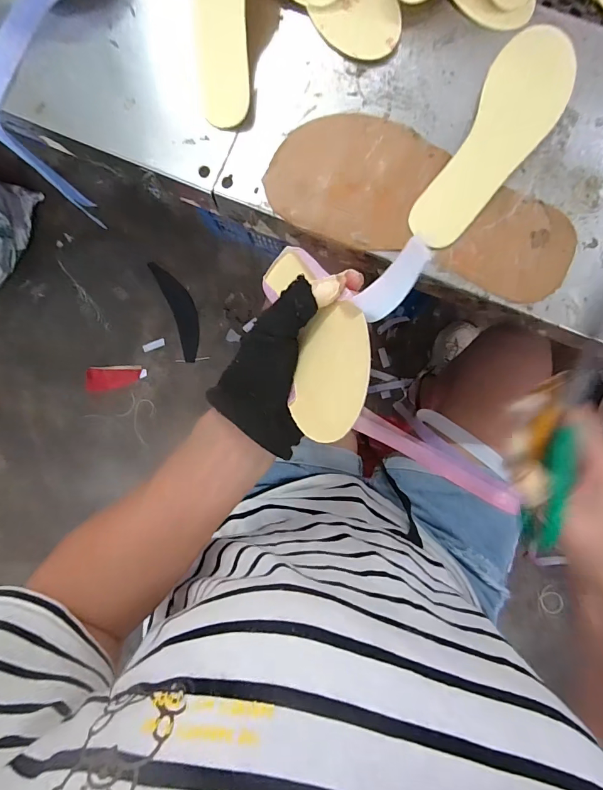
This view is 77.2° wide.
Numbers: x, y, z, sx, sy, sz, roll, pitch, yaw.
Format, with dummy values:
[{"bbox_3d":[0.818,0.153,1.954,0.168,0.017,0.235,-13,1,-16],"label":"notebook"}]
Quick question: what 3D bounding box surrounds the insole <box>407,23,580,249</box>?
[{"bbox_3d":[0.155,-0.203,0.301,0.061,0.004,0.188,29,92,3],"label":"insole"}]

